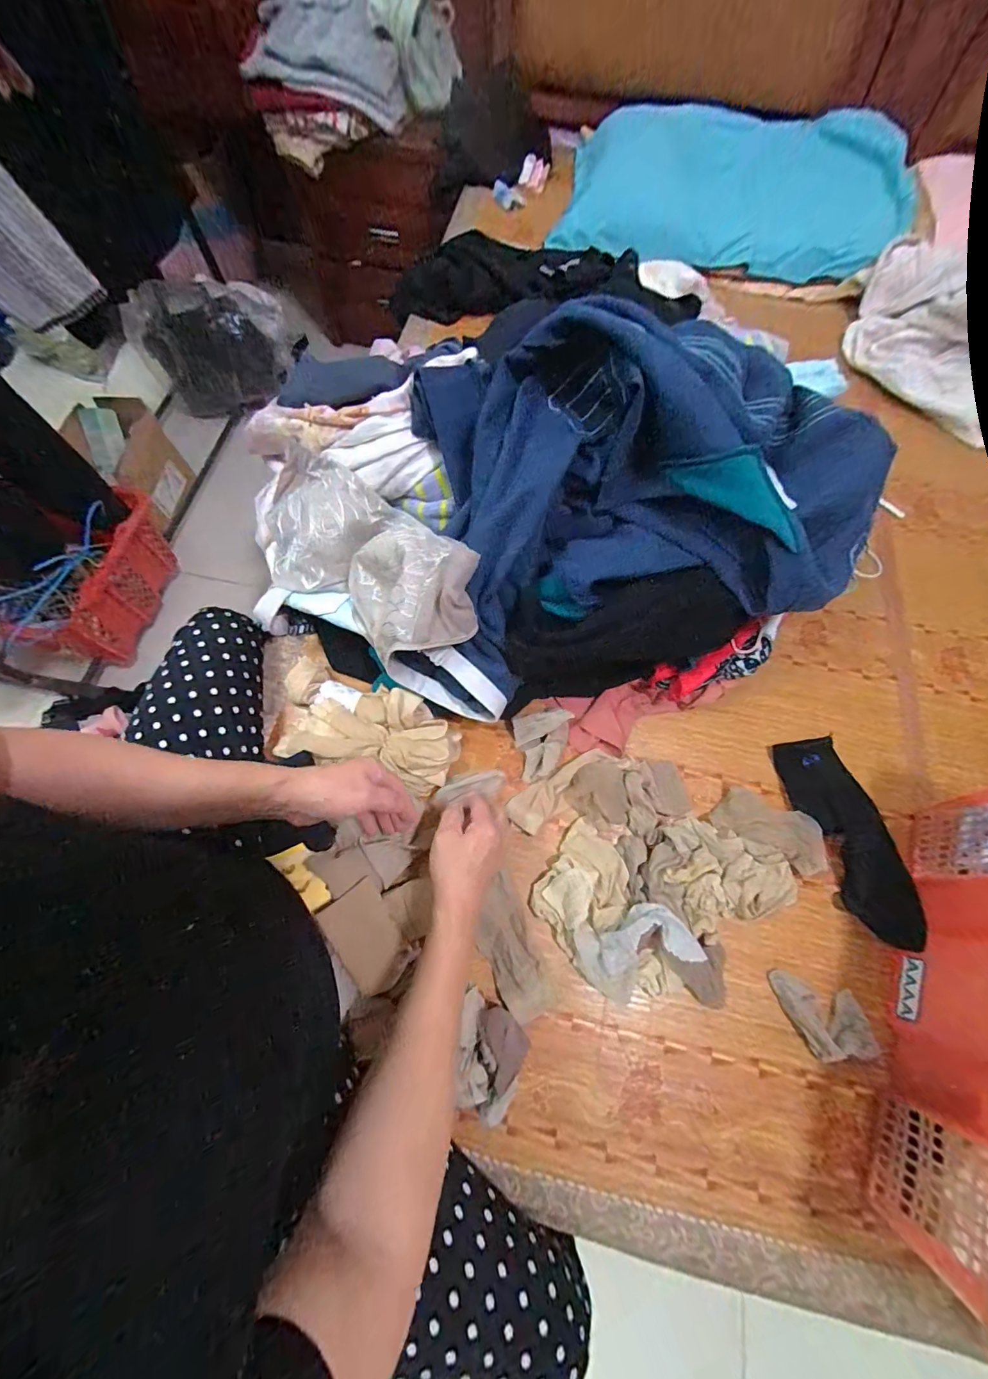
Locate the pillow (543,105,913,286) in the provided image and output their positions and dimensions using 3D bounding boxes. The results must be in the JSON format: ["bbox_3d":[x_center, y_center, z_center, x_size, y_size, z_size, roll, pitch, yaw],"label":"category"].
[{"bbox_3d":[0.503,-1.096,0.976,0.677,0.155,0.422,15,69,4],"label":"pillow"}]

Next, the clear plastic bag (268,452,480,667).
[{"bbox_3d":[-0.153,-0.156,0.528,0.337,0.122,0.145,37,72,12],"label":"clear plastic bag"}]

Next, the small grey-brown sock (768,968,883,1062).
[{"bbox_3d":[0.349,0.344,0.486,0.087,0.022,0.076,-1,68,-2],"label":"small grey-brown sock"}]

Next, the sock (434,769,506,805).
[{"bbox_3d":[-0.026,0.117,0.556,0.088,0.022,0.032,-11,68,-24],"label":"sock"}]

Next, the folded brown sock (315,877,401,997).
[{"bbox_3d":[-0.131,0.252,0.468,0.062,0.018,0.094,-36,73,-14],"label":"folded brown sock"}]

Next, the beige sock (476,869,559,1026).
[{"bbox_3d":[0.017,0.288,0.514,0.057,0.013,0.141,-20,70,-9],"label":"beige sock"}]

